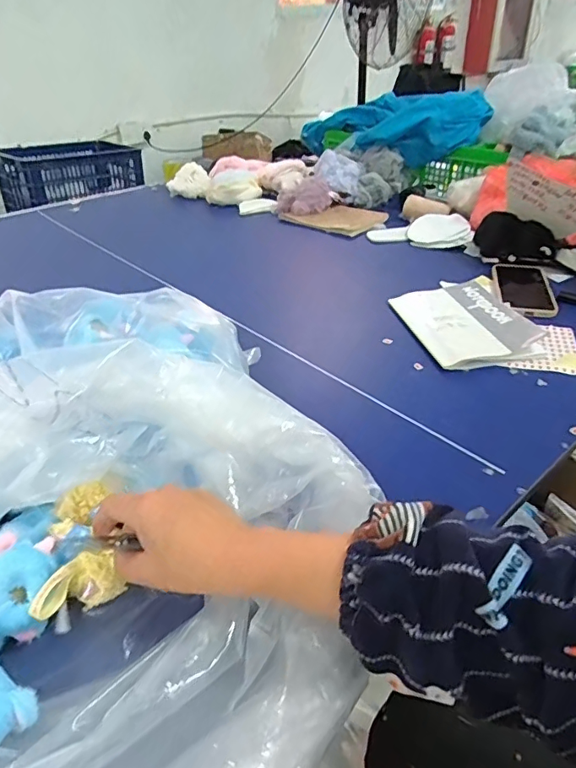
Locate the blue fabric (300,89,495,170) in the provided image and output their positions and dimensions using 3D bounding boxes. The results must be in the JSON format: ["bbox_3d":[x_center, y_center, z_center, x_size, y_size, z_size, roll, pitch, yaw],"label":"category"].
[{"bbox_3d":[0.247,-0.709,1.361,0.266,0.163,0.510,-17,38,-18],"label":"blue fabric"}]

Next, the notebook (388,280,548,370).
[{"bbox_3d":[0.247,-0.089,0.699,0.146,0.025,0.199,-10,37,-9],"label":"notebook"}]

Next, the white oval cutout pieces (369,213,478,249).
[{"bbox_3d":[0.272,-0.320,1.026,0.200,0.034,0.112,9,38,17],"label":"white oval cutout pieces"}]

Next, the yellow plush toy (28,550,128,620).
[{"bbox_3d":[-0.154,0.149,0.364,0.059,0.034,0.024,-24,41,-26],"label":"yellow plush toy"}]

